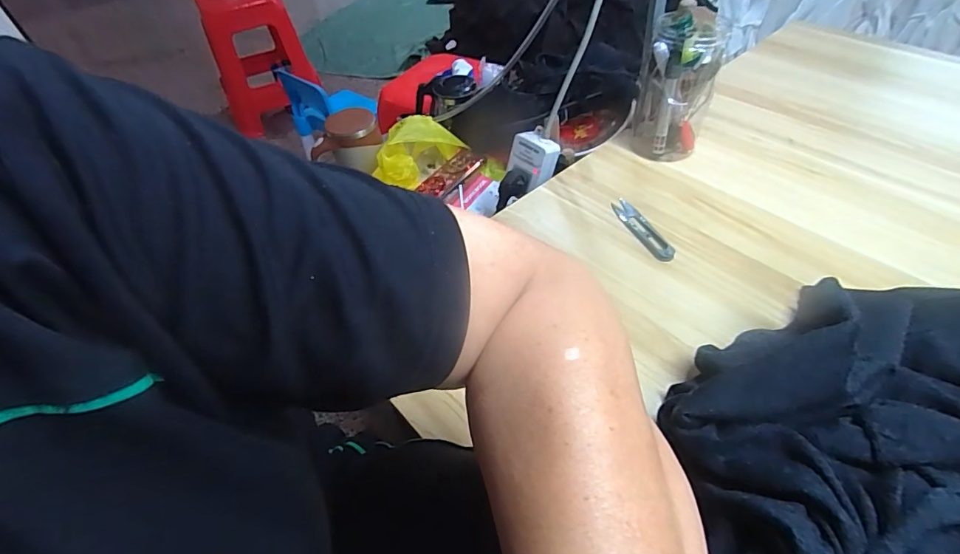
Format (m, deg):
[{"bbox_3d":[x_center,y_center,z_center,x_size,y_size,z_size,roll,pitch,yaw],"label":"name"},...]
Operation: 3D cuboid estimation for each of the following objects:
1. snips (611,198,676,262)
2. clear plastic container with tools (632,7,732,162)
[{"bbox_3d":[0.183,-0.056,0.519,0.024,0.009,0.106,-18,50,-12],"label":"snips"},{"bbox_3d":[0.245,-0.236,0.575,0.084,0.156,0.092,16,52,17],"label":"clear plastic container with tools"}]

